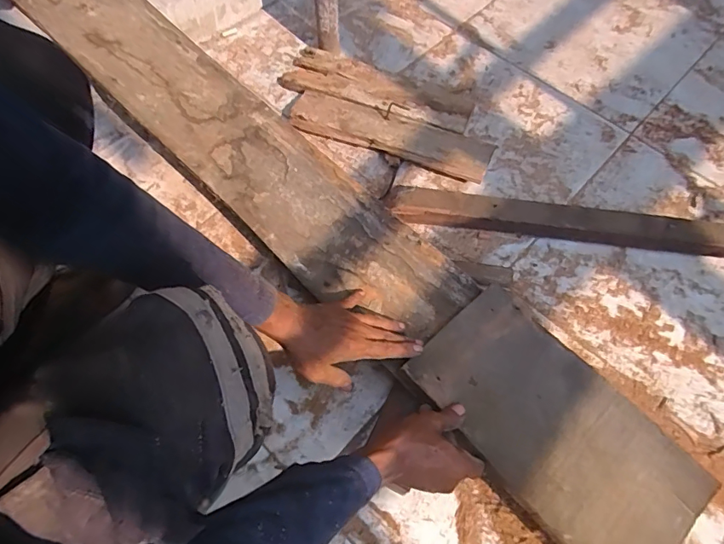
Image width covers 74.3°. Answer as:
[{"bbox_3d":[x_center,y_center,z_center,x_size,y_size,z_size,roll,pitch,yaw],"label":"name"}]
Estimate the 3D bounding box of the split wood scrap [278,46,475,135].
[{"bbox_3d":[0.026,-0.333,0.869,0.347,0.027,0.101,21,65,9],"label":"split wood scrap"}]

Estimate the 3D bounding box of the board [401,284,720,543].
[{"bbox_3d":[0.220,0.177,0.547,0.179,0.030,0.326,-40,71,-18],"label":"board"}]

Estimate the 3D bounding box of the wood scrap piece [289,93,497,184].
[{"bbox_3d":[0.045,-0.235,0.814,0.349,0.039,0.094,19,65,9],"label":"wood scrap piece"}]

